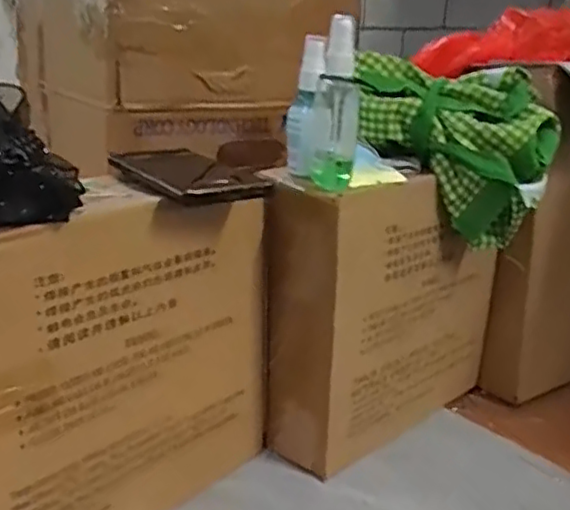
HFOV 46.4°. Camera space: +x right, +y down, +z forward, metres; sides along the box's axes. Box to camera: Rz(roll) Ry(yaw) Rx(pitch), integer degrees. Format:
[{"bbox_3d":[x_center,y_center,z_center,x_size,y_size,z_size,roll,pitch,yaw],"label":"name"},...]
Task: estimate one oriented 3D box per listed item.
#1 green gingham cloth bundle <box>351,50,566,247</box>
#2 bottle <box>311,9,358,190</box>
[{"bbox_3d":[0.156,-0.099,0.648,0.188,0.155,0.098,3,17,3],"label":"green gingham cloth bundle"},{"bbox_3d":[0.041,-0.120,0.547,0.040,0.131,0.043,4,17,5],"label":"bottle"}]

